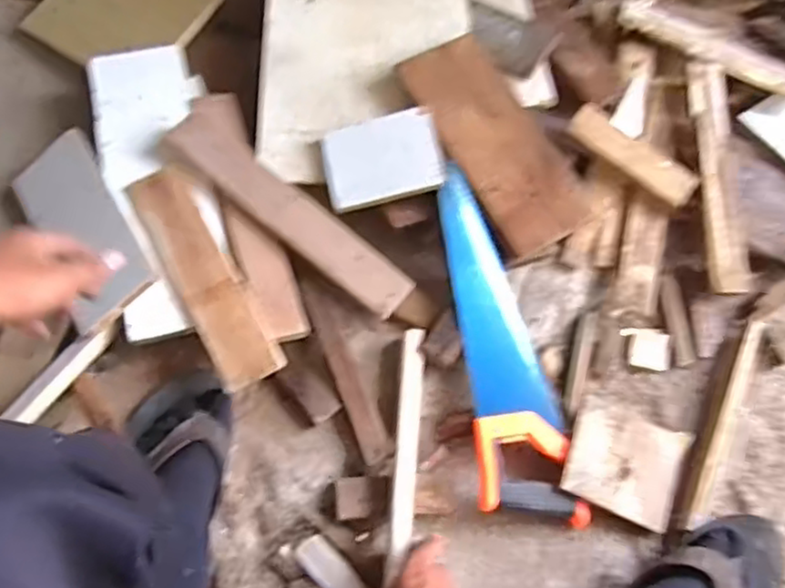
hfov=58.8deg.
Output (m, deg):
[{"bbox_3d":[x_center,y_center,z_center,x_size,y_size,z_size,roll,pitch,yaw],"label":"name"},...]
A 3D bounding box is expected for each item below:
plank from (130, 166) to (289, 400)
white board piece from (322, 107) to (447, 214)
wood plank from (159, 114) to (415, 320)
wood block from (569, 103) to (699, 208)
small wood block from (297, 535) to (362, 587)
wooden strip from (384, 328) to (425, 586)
[{"bbox_3d":[-0.216,-0.025,0.791,0.070,0.010,0.286,-25,72,-20],"label":"plank"},{"bbox_3d":[-0.012,-0.161,0.839,0.141,0.019,0.103,-16,80,11],"label":"white board piece"},{"bbox_3d":[-0.126,-0.097,0.832,0.348,0.022,0.066,36,69,14],"label":"wood plank"},{"bbox_3d":[0.308,-0.177,0.893,0.176,0.019,0.044,36,69,14],"label":"wood block"},{"bbox_3d":[-0.058,0.308,0.746,0.033,0.006,0.108,-41,72,-19],"label":"small wood block"},{"bbox_3d":[0.016,0.167,0.762,0.024,0.017,0.259,6,70,-1],"label":"wooden strip"}]

